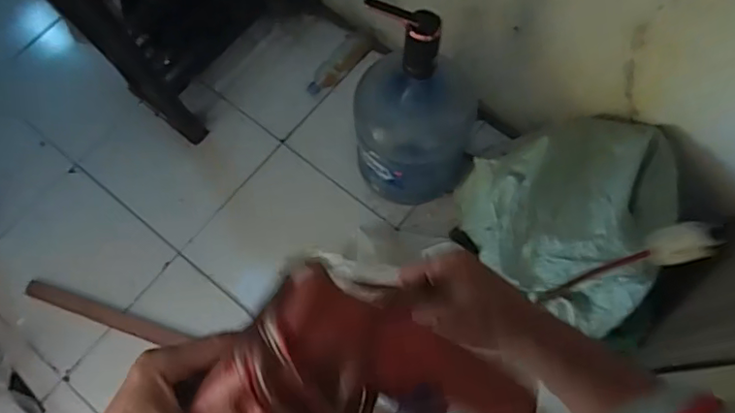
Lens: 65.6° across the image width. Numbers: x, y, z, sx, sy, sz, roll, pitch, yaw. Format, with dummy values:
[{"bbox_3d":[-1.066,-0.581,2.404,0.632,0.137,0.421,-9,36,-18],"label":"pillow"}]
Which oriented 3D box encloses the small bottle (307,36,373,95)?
[{"bbox_3d":[-0.081,-0.396,1.612,0.073,0.057,0.222,43,77,13],"label":"small bottle"}]

